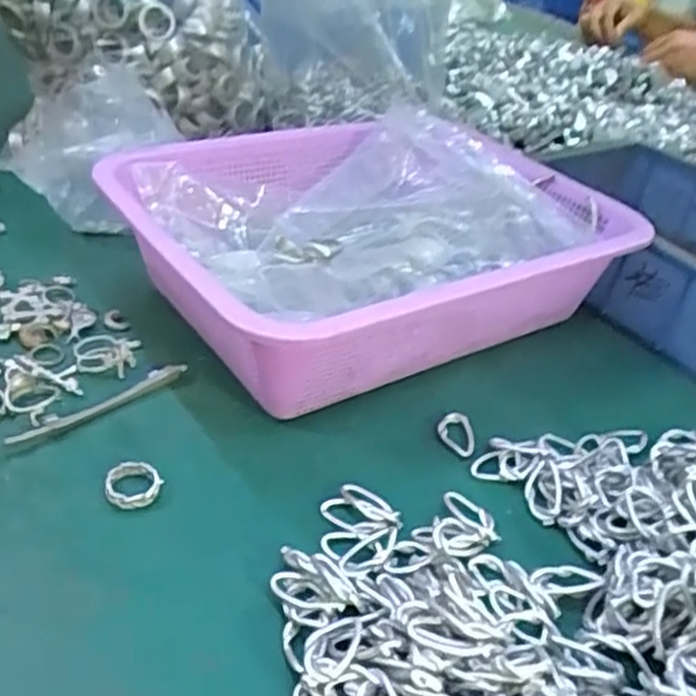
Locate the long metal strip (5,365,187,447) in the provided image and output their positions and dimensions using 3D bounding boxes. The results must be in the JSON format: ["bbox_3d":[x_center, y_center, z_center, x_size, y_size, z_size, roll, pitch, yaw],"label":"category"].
[{"bbox_3d":[-0.128,0.028,0.386,0.011,0.006,0.097,33,42,32],"label":"long metal strip"}]

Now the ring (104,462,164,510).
[{"bbox_3d":[-0.099,0.063,0.345,0.023,0.010,0.023,5,34,-4],"label":"ring"}]

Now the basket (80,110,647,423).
[{"bbox_3d":[0.014,-0.067,0.478,0.292,0.092,0.225,-17,41,-32],"label":"basket"}]

